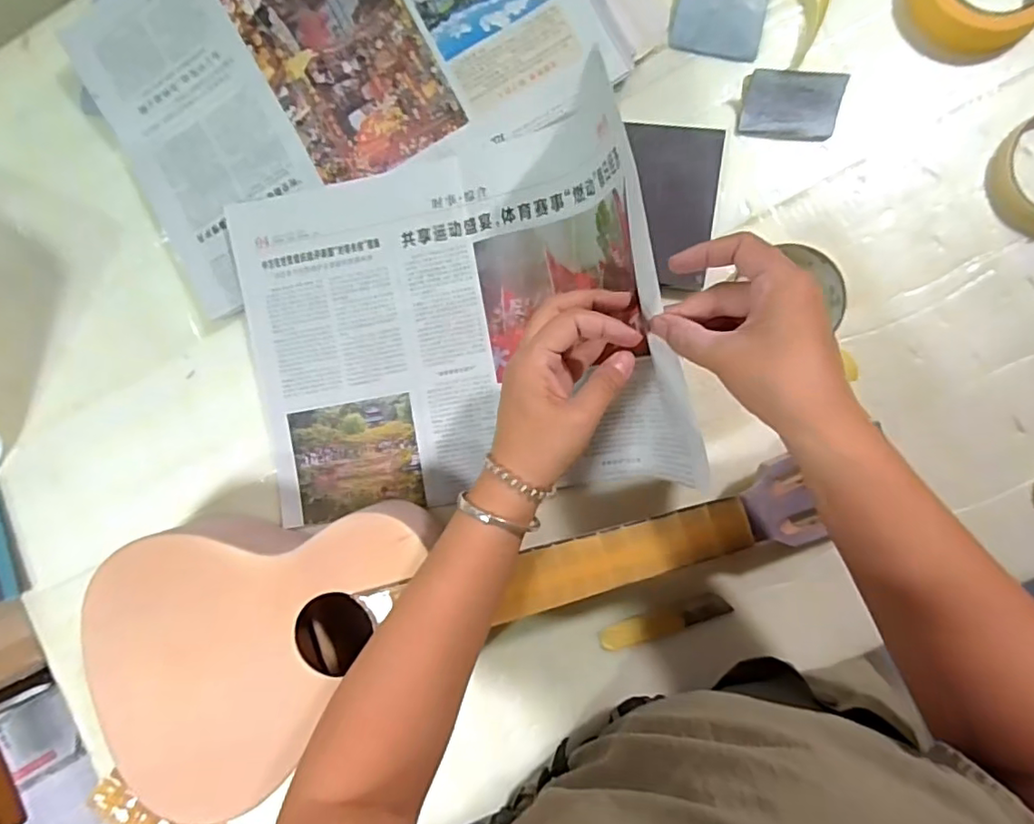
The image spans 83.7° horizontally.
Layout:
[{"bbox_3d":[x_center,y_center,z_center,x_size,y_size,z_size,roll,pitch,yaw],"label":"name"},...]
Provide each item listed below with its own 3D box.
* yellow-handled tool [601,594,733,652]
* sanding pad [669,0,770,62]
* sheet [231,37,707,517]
[{"bbox_3d":[0.114,0.162,0.446,0.098,0.005,0.021,-18,88,6],"label":"yellow-handled tool"},{"bbox_3d":[0.156,-0.306,0.439,0.068,0.015,0.064,17,92,6],"label":"sanding pad"},{"bbox_3d":[-0.060,-0.070,0.413,0.321,0.107,0.283,-9,89,6],"label":"sheet"}]

